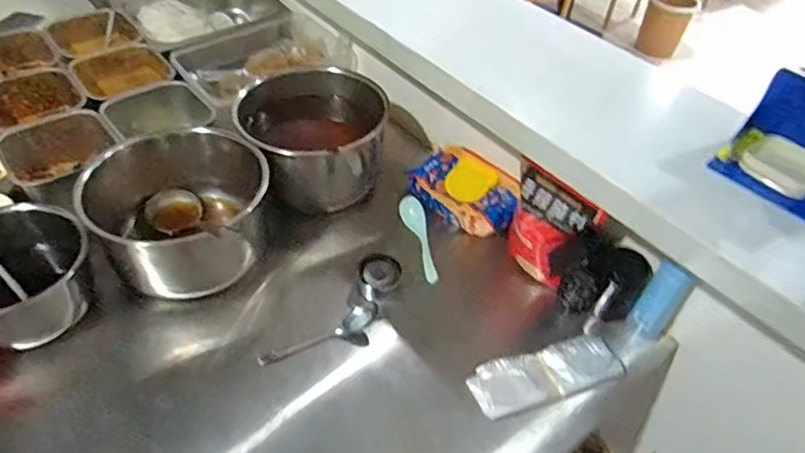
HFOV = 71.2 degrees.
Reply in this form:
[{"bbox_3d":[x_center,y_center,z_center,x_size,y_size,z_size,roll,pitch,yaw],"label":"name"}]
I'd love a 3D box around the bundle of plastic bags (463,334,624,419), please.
[{"bbox_3d":[0.195,0.199,0.755,0.209,0.022,0.074,-13,48,-17],"label":"bundle of plastic bags"}]

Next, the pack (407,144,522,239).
[{"bbox_3d":[0.108,-0.068,0.976,0.201,0.049,0.121,37,53,27],"label":"pack"}]

